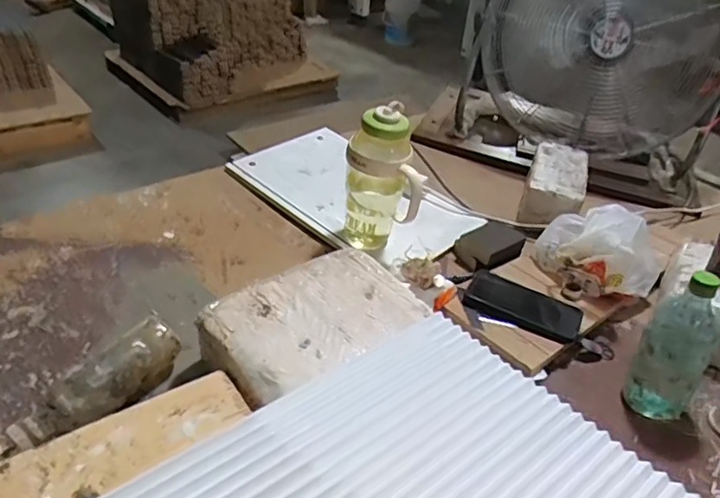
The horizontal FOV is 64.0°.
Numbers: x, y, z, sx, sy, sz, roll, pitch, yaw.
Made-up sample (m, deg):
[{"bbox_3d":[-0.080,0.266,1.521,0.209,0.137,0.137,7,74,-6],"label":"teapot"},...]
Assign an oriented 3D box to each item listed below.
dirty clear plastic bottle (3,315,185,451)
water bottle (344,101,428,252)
[{"bbox_3d":[-0.315,0.165,0.698,0.073,0.070,0.204,25,40,22],"label":"dirty clear plastic bottle"},{"bbox_3d":[0.036,-0.100,0.939,0.120,0.241,0.087,7,37,0],"label":"water bottle"}]

